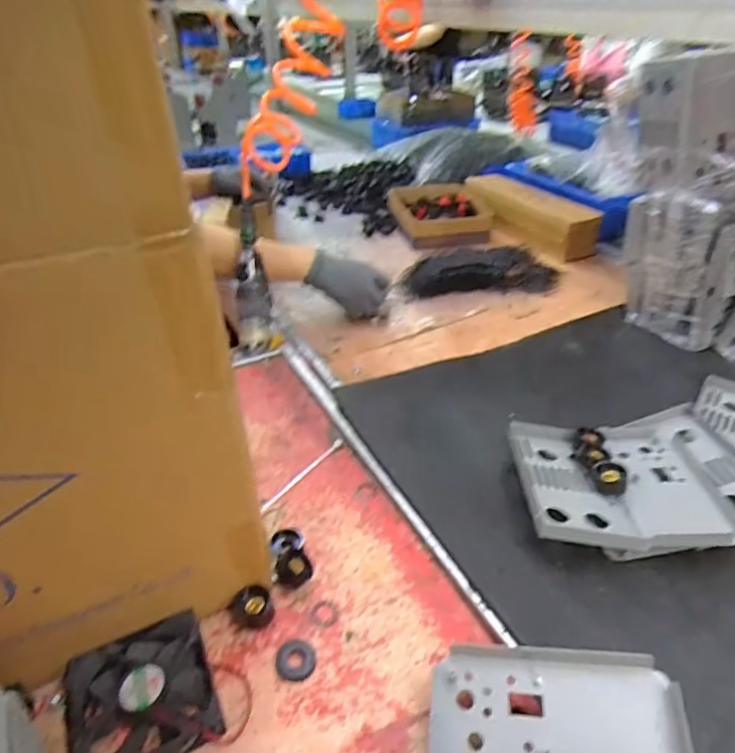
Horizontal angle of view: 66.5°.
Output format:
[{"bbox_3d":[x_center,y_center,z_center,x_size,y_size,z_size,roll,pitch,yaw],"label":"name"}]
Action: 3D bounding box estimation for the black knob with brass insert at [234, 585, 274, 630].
[{"bbox_3d":[-0.092,0.187,0.455,0.030,0.020,0.024,-19,38,-23],"label":"black knob with brass insert"}]

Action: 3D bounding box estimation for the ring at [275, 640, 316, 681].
[{"bbox_3d":[-0.055,0.216,0.429,0.030,0.004,0.031,-1,35,1],"label":"ring"}]

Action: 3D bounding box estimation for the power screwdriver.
[{"bbox_3d":[-0.163,-0.142,0.798,0.045,0.214,0.055,-4,-3,0],"label":"power screwdriver"}]

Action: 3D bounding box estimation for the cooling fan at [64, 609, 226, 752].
[{"bbox_3d":[-0.163,0.228,0.401,0.099,0.027,0.089,-16,37,-19],"label":"cooling fan"}]

